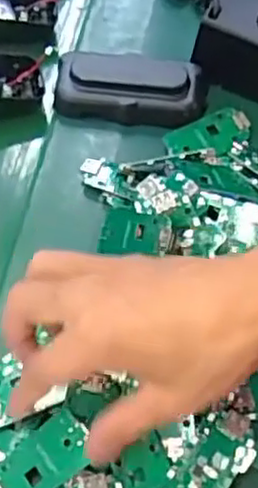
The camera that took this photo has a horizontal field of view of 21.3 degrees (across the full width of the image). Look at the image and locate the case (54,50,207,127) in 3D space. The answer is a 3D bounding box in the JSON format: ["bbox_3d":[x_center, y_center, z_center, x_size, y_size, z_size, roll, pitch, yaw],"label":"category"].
[{"bbox_3d":[0.001,-0.112,0.494,0.105,0.024,0.048,7,69,4],"label":"case"}]

